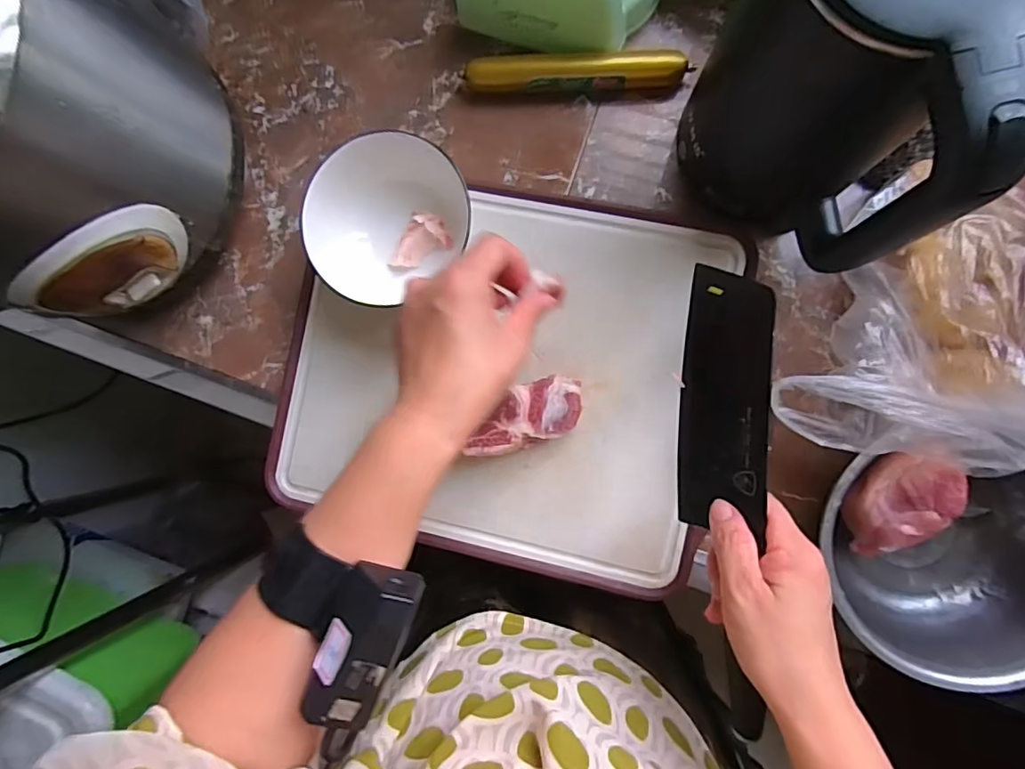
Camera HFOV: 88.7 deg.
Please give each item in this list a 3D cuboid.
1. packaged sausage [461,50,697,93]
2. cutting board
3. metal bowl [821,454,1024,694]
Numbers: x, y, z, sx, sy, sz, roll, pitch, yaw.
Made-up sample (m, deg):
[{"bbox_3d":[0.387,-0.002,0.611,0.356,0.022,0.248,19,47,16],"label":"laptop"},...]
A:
[{"bbox_3d":[0.051,-0.252,0.425,0.173,0.027,0.027,2,91,6],"label":"packaged sausage"},{"bbox_3d":[-0.009,-0.010,0.430,0.351,0.036,0.295,14,92,6],"label":"cutting board"},{"bbox_3d":[0.309,0.122,0.374,0.173,0.068,0.148,-11,90,6],"label":"metal bowl"}]

